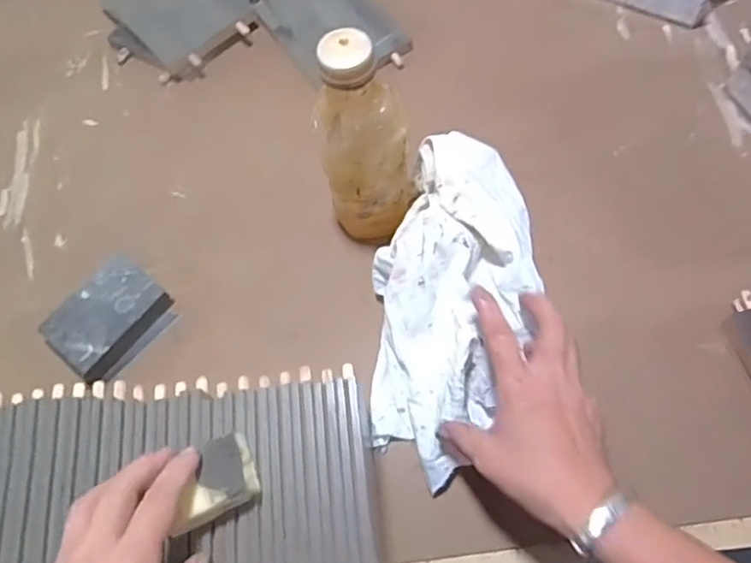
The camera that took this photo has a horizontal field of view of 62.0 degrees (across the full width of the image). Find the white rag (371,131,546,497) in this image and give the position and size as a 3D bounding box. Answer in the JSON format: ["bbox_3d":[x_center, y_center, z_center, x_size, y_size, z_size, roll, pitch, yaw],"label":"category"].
[{"bbox_3d":[0.063,0.011,0.519,0.119,0.058,0.278,10,83,8],"label":"white rag"}]

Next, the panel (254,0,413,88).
[{"bbox_3d":[-0.051,-0.288,0.693,0.122,0.012,0.170,-31,68,-11],"label":"panel"}]

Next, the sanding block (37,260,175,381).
[{"bbox_3d":[-0.243,0.033,0.567,0.079,0.028,0.101,36,72,17],"label":"sanding block"}]

